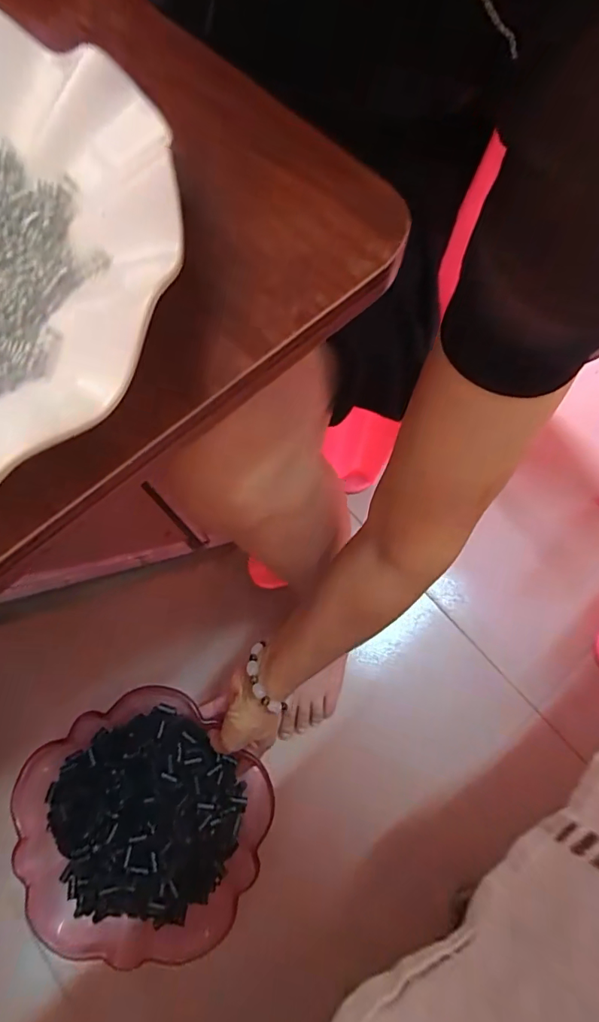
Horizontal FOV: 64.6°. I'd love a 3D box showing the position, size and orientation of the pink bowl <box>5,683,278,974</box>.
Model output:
[{"bbox_3d":[-0.164,0.327,0.491,0.239,0.054,0.230,1,70,-1],"label":"pink bowl"}]

